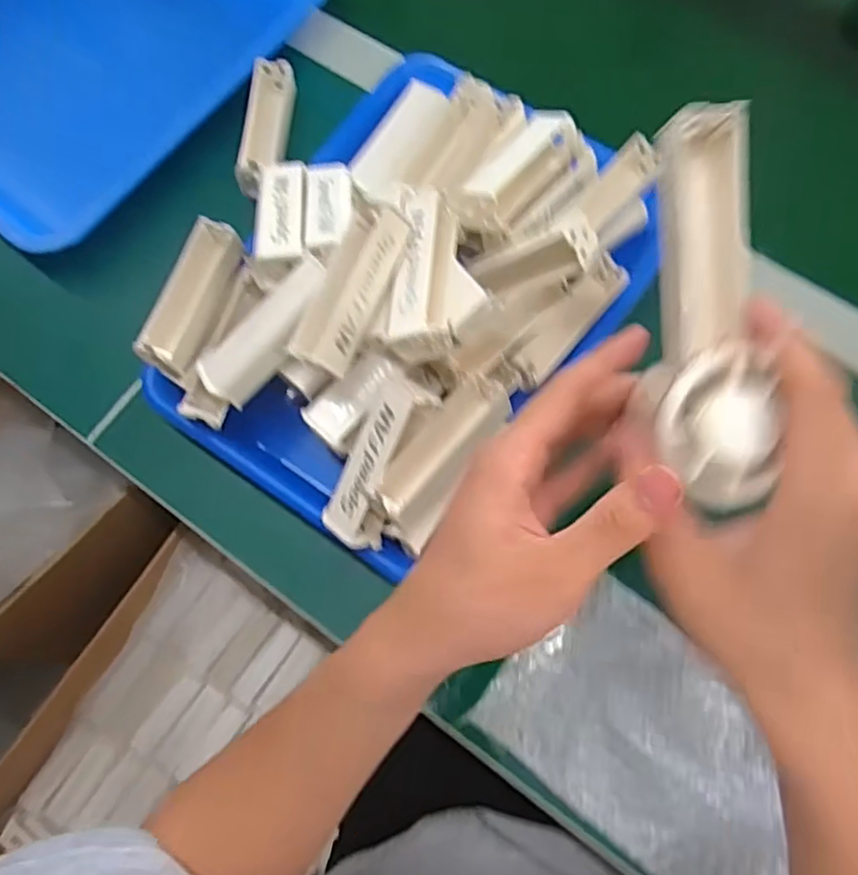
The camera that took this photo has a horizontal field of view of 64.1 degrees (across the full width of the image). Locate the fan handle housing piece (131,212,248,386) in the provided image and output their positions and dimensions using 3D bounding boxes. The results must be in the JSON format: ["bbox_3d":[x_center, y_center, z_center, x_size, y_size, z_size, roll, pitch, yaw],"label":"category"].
[{"bbox_3d":[-0.156,-0.091,0.454,0.031,0.030,0.103,21,76,8],"label":"fan handle housing piece"}]

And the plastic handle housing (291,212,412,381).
[{"bbox_3d":[-0.046,-0.085,0.388,0.032,0.029,0.096,22,76,8],"label":"plastic handle housing"}]

